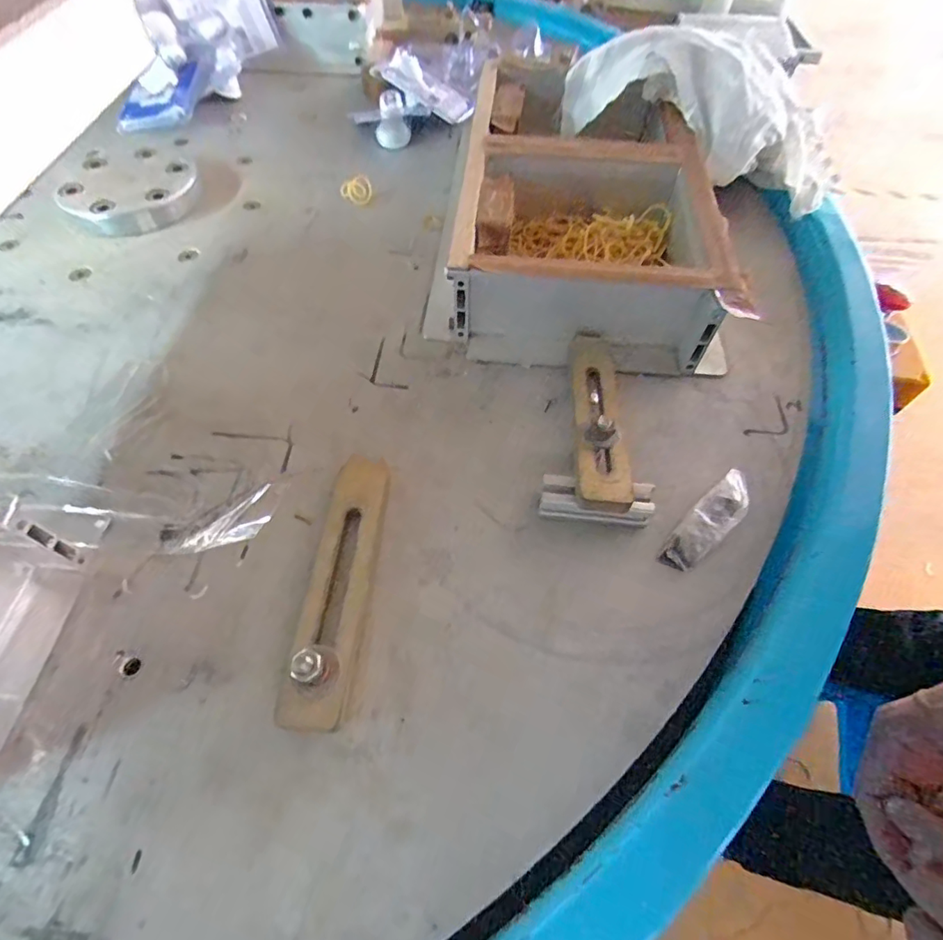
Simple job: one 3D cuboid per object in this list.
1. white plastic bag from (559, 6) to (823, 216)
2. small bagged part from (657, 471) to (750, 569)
[{"bbox_3d":[0.205,-0.319,0.443,0.250,0.111,0.086,28,61,4],"label":"white plastic bag"},{"bbox_3d":[0.139,0.030,0.294,0.078,0.005,0.022,-37,63,-21],"label":"small bagged part"}]

